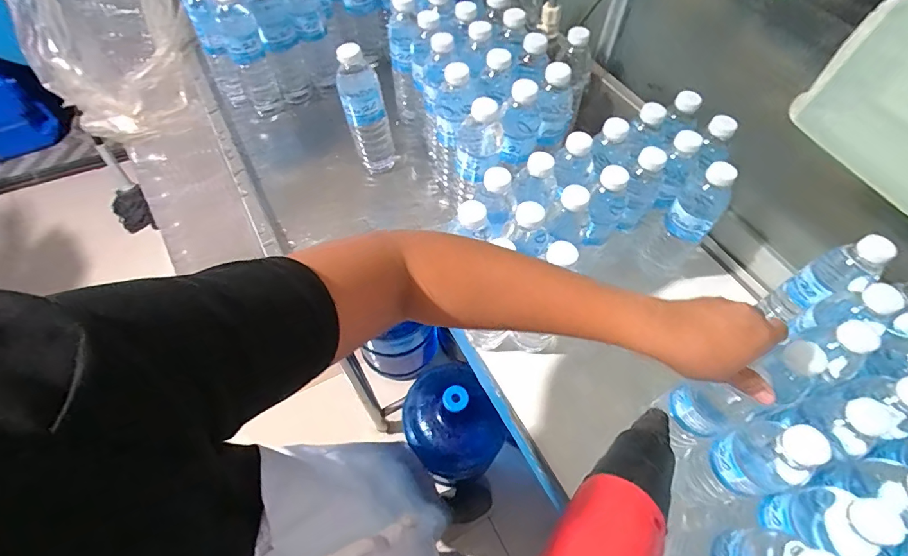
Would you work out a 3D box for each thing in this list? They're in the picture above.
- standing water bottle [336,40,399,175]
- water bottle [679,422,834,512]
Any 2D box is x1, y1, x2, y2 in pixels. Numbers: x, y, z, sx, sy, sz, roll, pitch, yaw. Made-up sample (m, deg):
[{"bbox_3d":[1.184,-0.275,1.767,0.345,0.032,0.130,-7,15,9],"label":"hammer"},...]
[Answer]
[{"bbox_3d":[-0.138,-0.261,0.671,0.070,0.201,0.072,-13,60,-9],"label":"standing water bottle"},{"bbox_3d":[0.296,0.190,0.431,0.070,0.193,0.070,1,58,-1],"label":"water bottle"}]

